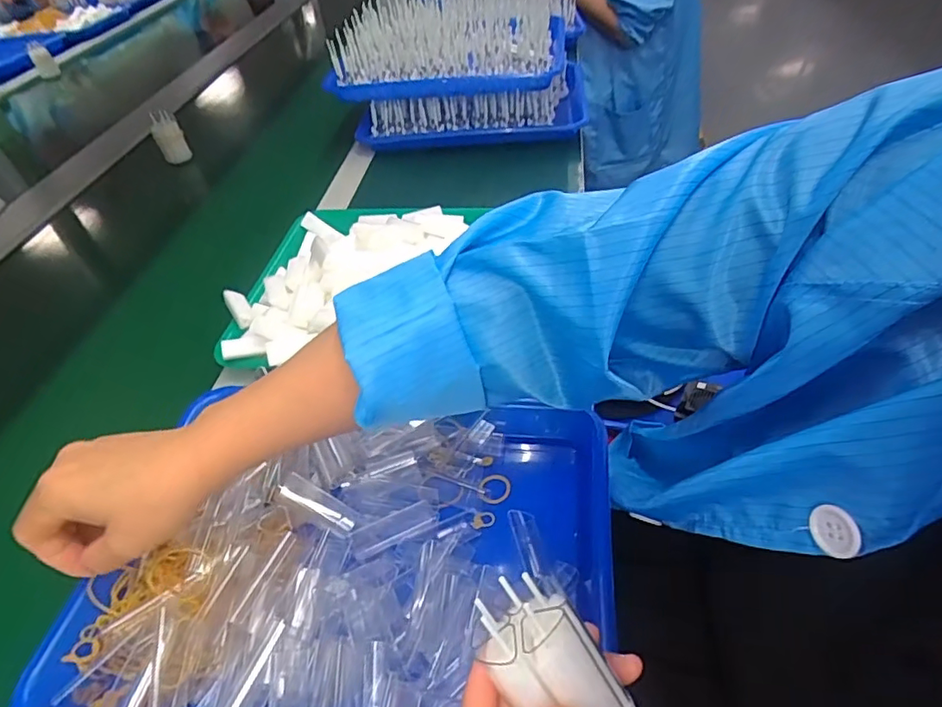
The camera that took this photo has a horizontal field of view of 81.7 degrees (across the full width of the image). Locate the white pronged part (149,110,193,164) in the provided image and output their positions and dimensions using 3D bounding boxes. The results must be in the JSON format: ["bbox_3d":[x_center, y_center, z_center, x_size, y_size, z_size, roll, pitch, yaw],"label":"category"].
[{"bbox_3d":[-0.464,-0.331,0.841,0.040,0.074,0.023,-27,49,-18],"label":"white pronged part"}]

